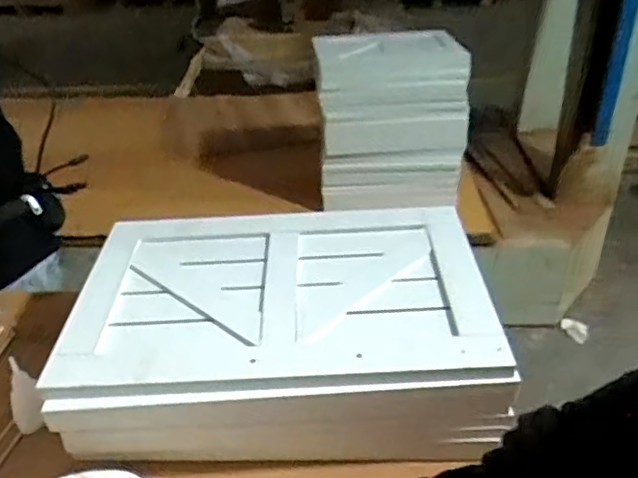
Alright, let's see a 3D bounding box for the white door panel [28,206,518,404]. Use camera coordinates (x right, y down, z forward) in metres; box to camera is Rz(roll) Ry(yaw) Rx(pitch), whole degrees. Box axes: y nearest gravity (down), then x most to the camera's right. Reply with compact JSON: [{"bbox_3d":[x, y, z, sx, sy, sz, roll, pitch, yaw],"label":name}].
[{"bbox_3d":[-0.036,0.050,0.648,0.412,0.022,0.274,-2,33,-1],"label":"white door panel"}]

